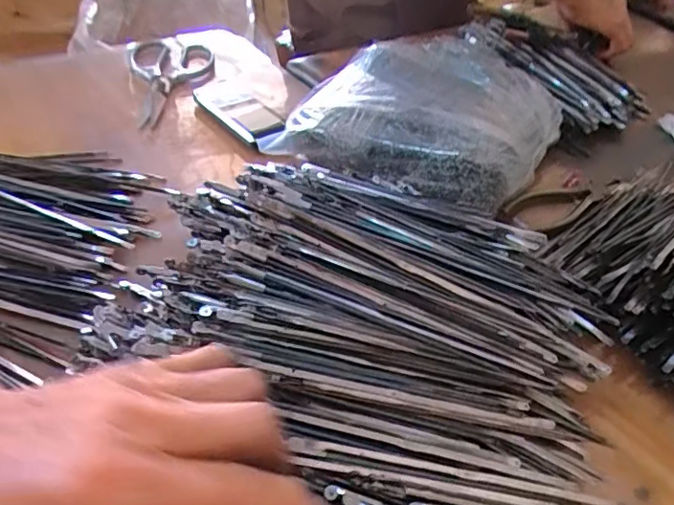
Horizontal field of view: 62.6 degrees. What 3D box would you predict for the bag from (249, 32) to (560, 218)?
[{"bbox_3d":[0.101,-0.144,0.550,0.220,0.067,0.282,26,45,20],"label":"bag"}]

